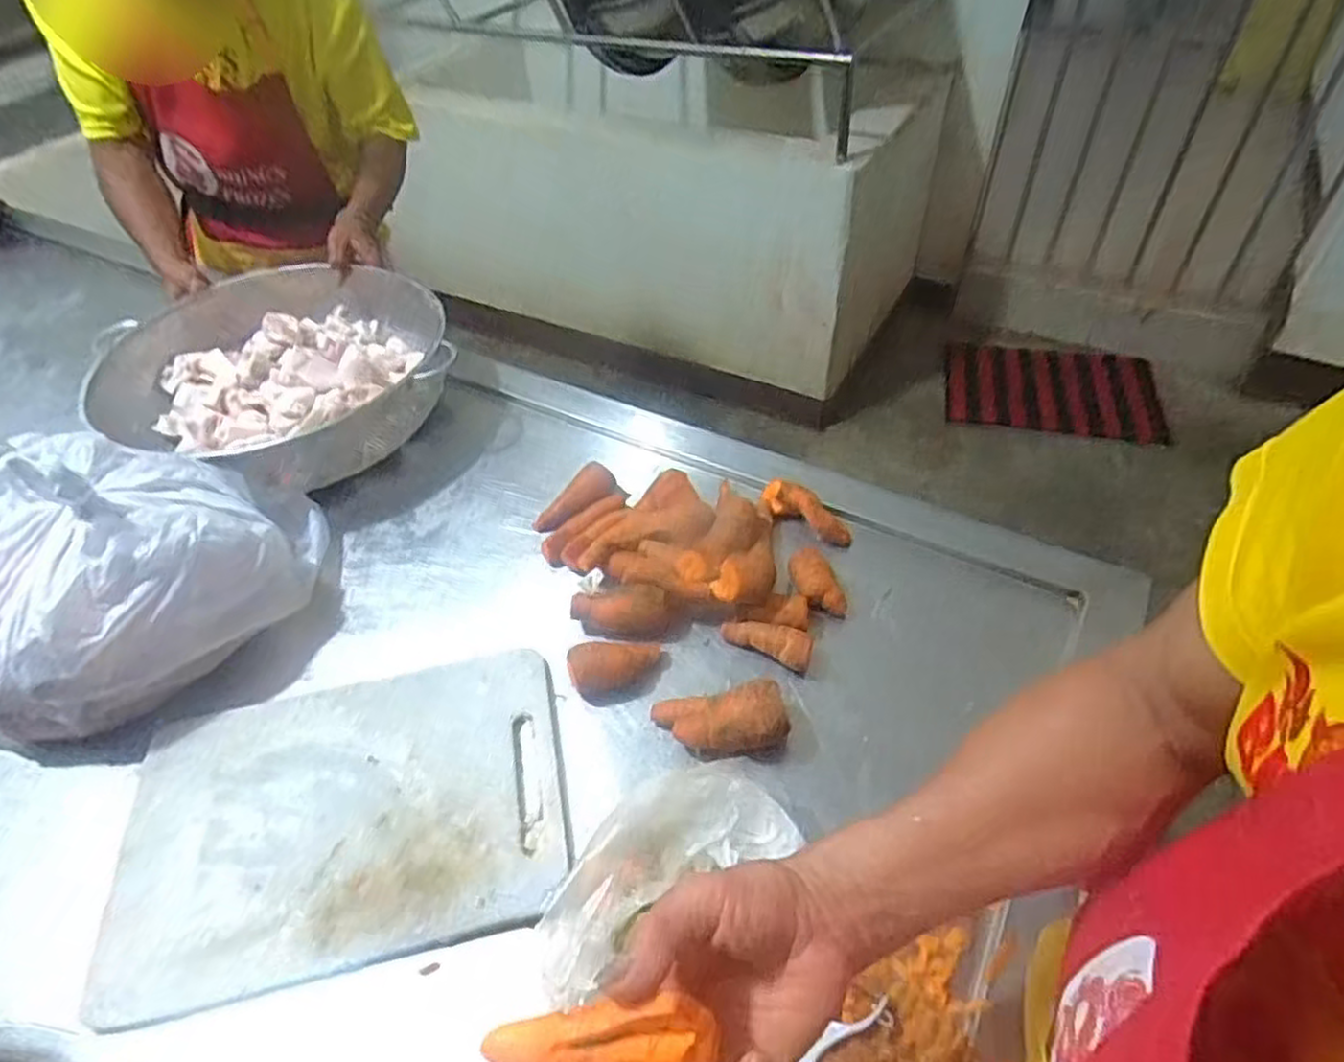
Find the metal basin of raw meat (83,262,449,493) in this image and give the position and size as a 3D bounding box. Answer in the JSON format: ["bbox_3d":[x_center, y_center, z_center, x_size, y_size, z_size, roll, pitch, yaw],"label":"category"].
[{"bbox_3d":[-0.492,-0.211,0.939,0.399,0.096,0.387,0,47,0],"label":"metal basin of raw meat"}]

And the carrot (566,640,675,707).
[{"bbox_3d":[-0.046,0.124,0.683,0.093,0.037,0.045,-14,48,-12],"label":"carrot"}]

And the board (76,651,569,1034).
[{"bbox_3d":[-0.267,0.228,0.606,0.346,0.020,0.235,-11,48,-9],"label":"board"}]

